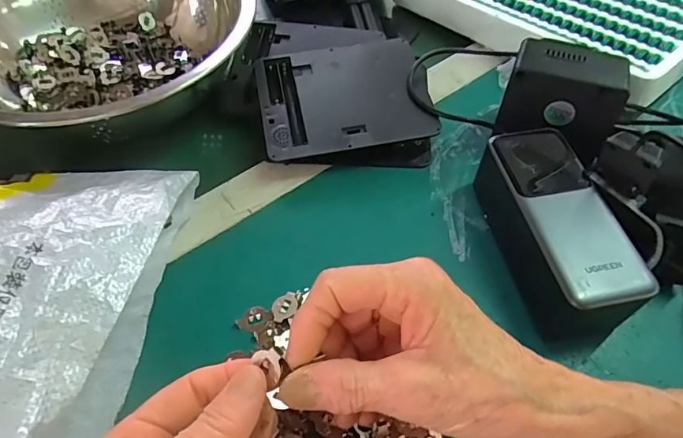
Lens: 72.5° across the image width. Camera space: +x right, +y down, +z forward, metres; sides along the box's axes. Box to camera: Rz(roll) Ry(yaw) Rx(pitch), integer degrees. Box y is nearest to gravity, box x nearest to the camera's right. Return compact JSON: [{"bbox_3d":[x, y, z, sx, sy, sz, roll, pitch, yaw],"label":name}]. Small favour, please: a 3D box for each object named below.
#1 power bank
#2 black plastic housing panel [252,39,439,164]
[{"bbox_3d":[0.132,0.006,0.300,0.059,0.053,0.141,-9,56,-6],"label":"power bank"},{"bbox_3d":[0.002,-0.102,0.379,0.133,0.008,0.116,-10,60,-3],"label":"black plastic housing panel"}]

